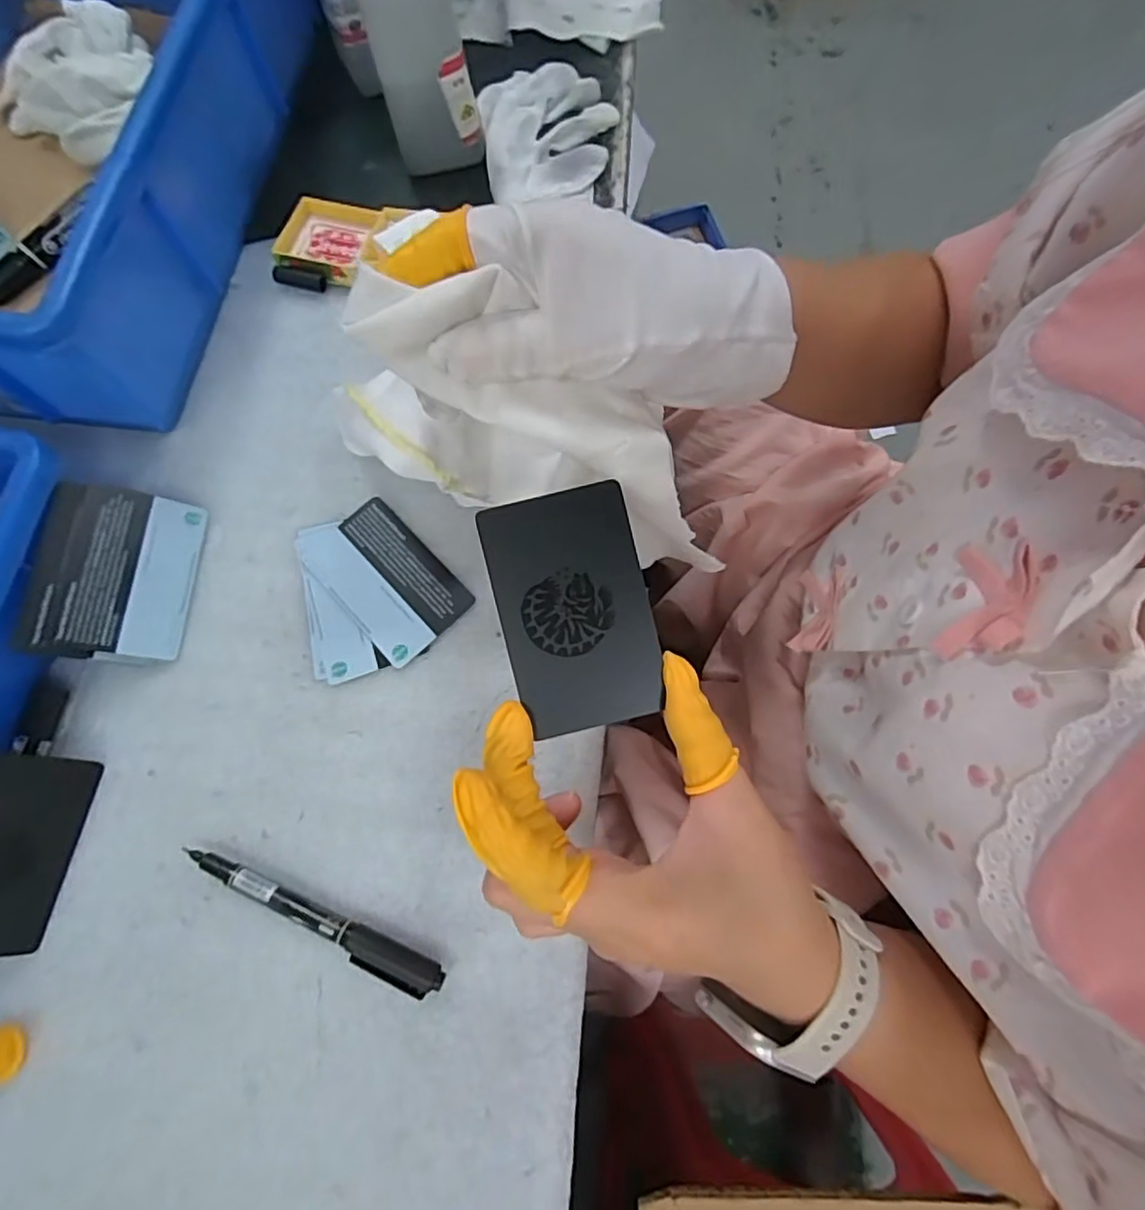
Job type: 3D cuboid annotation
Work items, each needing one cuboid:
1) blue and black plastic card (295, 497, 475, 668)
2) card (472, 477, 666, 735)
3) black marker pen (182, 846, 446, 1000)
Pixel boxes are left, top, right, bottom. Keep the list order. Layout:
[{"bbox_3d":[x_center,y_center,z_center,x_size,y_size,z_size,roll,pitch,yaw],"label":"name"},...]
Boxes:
[{"bbox_3d":[-0.100,-0.016,0.326,0.054,0.004,0.089,-42,78,-11],"label":"blue and black plastic card"},{"bbox_3d":[0.001,0.002,0.223,0.053,0.004,0.084,-14,90,-2],"label":"card"},{"bbox_3d":[-0.118,0.140,0.275,0.130,0.011,0.015,24,75,7],"label":"black marker pen"}]

